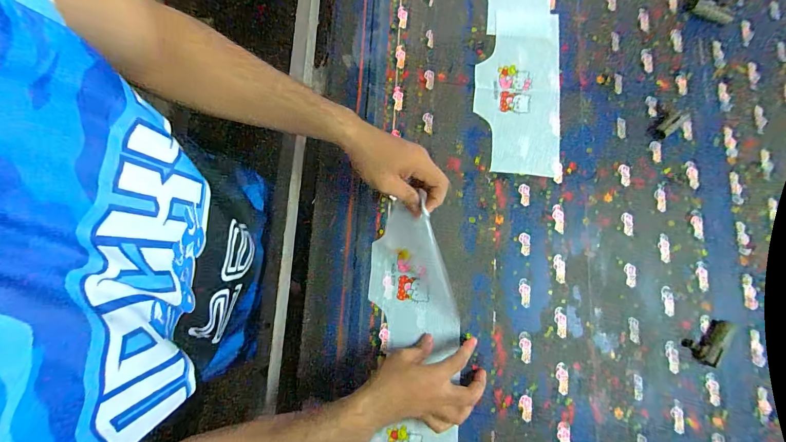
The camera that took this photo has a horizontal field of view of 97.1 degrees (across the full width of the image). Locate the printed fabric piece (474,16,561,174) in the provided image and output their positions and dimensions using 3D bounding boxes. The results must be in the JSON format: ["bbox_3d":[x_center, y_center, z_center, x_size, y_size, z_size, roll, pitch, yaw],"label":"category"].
[{"bbox_3d":[0.200,-0.212,0.562,0.131,0.007,0.278,4,79,3],"label":"printed fabric piece"}]

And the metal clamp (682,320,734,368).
[{"bbox_3d":[0.434,0.162,0.479,0.043,0.020,0.068,28,80,7],"label":"metal clamp"}]

